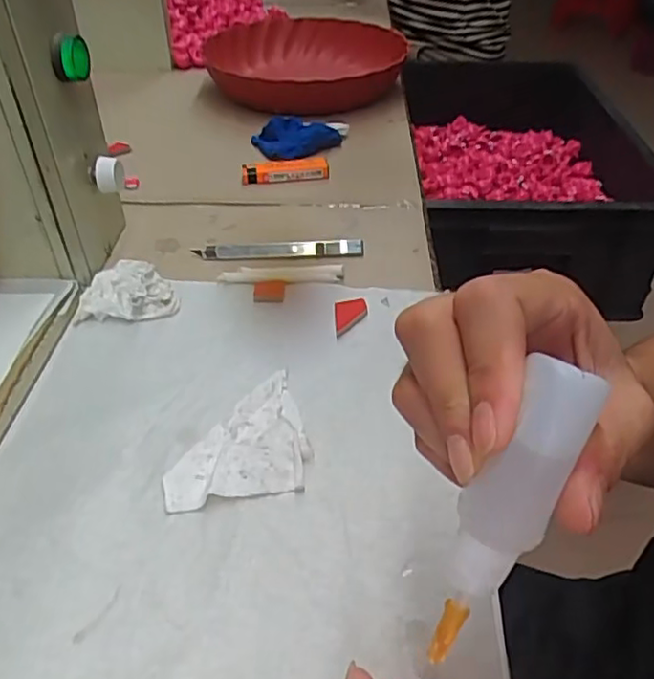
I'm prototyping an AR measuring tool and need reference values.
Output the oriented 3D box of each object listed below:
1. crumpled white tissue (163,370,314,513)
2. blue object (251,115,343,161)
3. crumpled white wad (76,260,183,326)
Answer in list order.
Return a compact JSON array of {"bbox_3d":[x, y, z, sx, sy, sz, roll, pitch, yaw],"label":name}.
[{"bbox_3d":[-0.050,0.049,0.345,0.073,0.017,0.083,-7,41,-8],"label":"crumpled white tissue"},{"bbox_3d":[-0.029,-0.200,0.626,0.087,0.021,0.063,-2,40,-2],"label":"blue object"},{"bbox_3d":[-0.145,-0.041,0.449,0.064,0.013,0.072,-15,43,-17],"label":"crumpled white wad"}]

